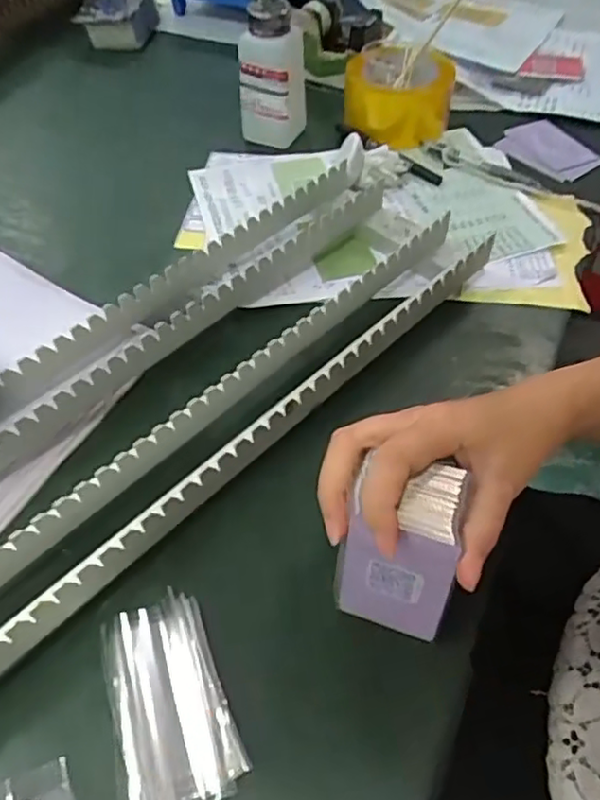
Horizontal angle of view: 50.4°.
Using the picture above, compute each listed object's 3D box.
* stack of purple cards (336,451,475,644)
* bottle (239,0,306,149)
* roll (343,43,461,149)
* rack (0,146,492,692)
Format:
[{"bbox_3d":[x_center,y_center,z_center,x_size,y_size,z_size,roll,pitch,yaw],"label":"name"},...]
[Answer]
[{"bbox_3d":[0.054,0.076,0.338,0.058,0.079,0.058,16,54,13],"label":"stack of purple cards"},{"bbox_3d":[-0.028,-0.331,0.621,0.064,0.146,0.057,-2,52,0],"label":"bottle"},{"bbox_3d":[0.104,-0.321,0.666,0.109,0.063,0.109,3,52,4],"label":"roll"},{"bbox_3d":[-0.094,0.003,0.435,0.178,0.053,0.587,36,60,26],"label":"rack"}]

